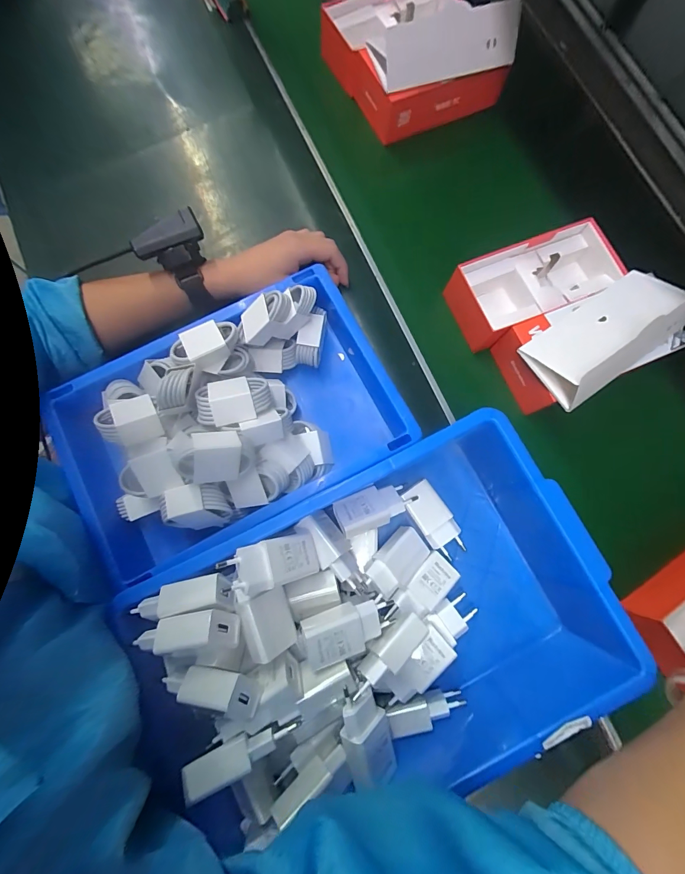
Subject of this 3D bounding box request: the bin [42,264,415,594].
[{"bbox_3d":[-0.106,-0.023,0.348,0.299,0.102,0.194,-27,80,-6],"label":"bin"}]

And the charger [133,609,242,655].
[{"bbox_3d":[-0.116,0.148,0.269,0.065,0.038,0.023,-16,57,18],"label":"charger"}]

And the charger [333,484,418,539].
[{"bbox_3d":[0.033,0.070,0.353,0.080,0.017,0.036,-15,59,-15],"label":"charger"}]

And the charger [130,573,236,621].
[{"bbox_3d":[-0.124,0.124,0.274,0.077,0.020,0.025,-11,79,-3],"label":"charger"}]

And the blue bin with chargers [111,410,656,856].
[{"bbox_3d":[0.028,0.161,0.310,0.357,0.103,0.236,-26,80,-6],"label":"blue bin with chargers"}]

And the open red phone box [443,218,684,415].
[{"bbox_3d":[0.244,-0.139,0.396,0.183,0.112,0.183,-26,80,-6],"label":"open red phone box"}]

